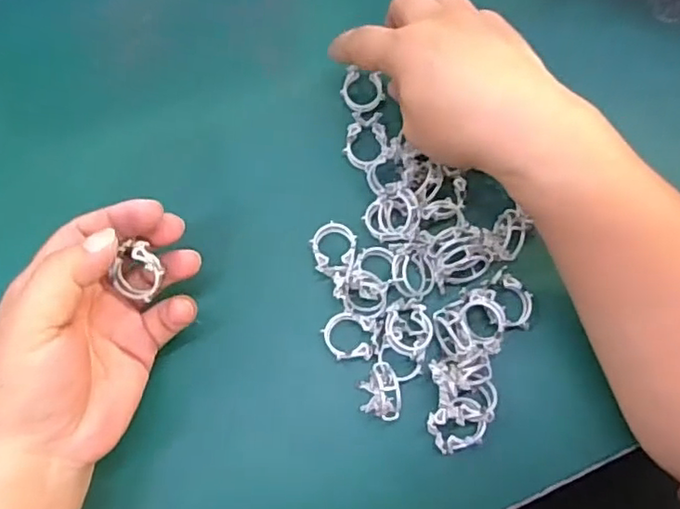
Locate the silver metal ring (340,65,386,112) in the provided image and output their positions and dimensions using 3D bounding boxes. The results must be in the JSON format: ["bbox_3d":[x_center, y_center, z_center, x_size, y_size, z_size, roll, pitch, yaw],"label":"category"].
[{"bbox_3d":[0.014,-0.100,0.364,0.026,0.004,0.025,0,84,0],"label":"silver metal ring"}]

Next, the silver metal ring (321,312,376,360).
[{"bbox_3d":[0.004,0.044,0.320,0.027,0.008,0.024,7,74,1],"label":"silver metal ring"}]

